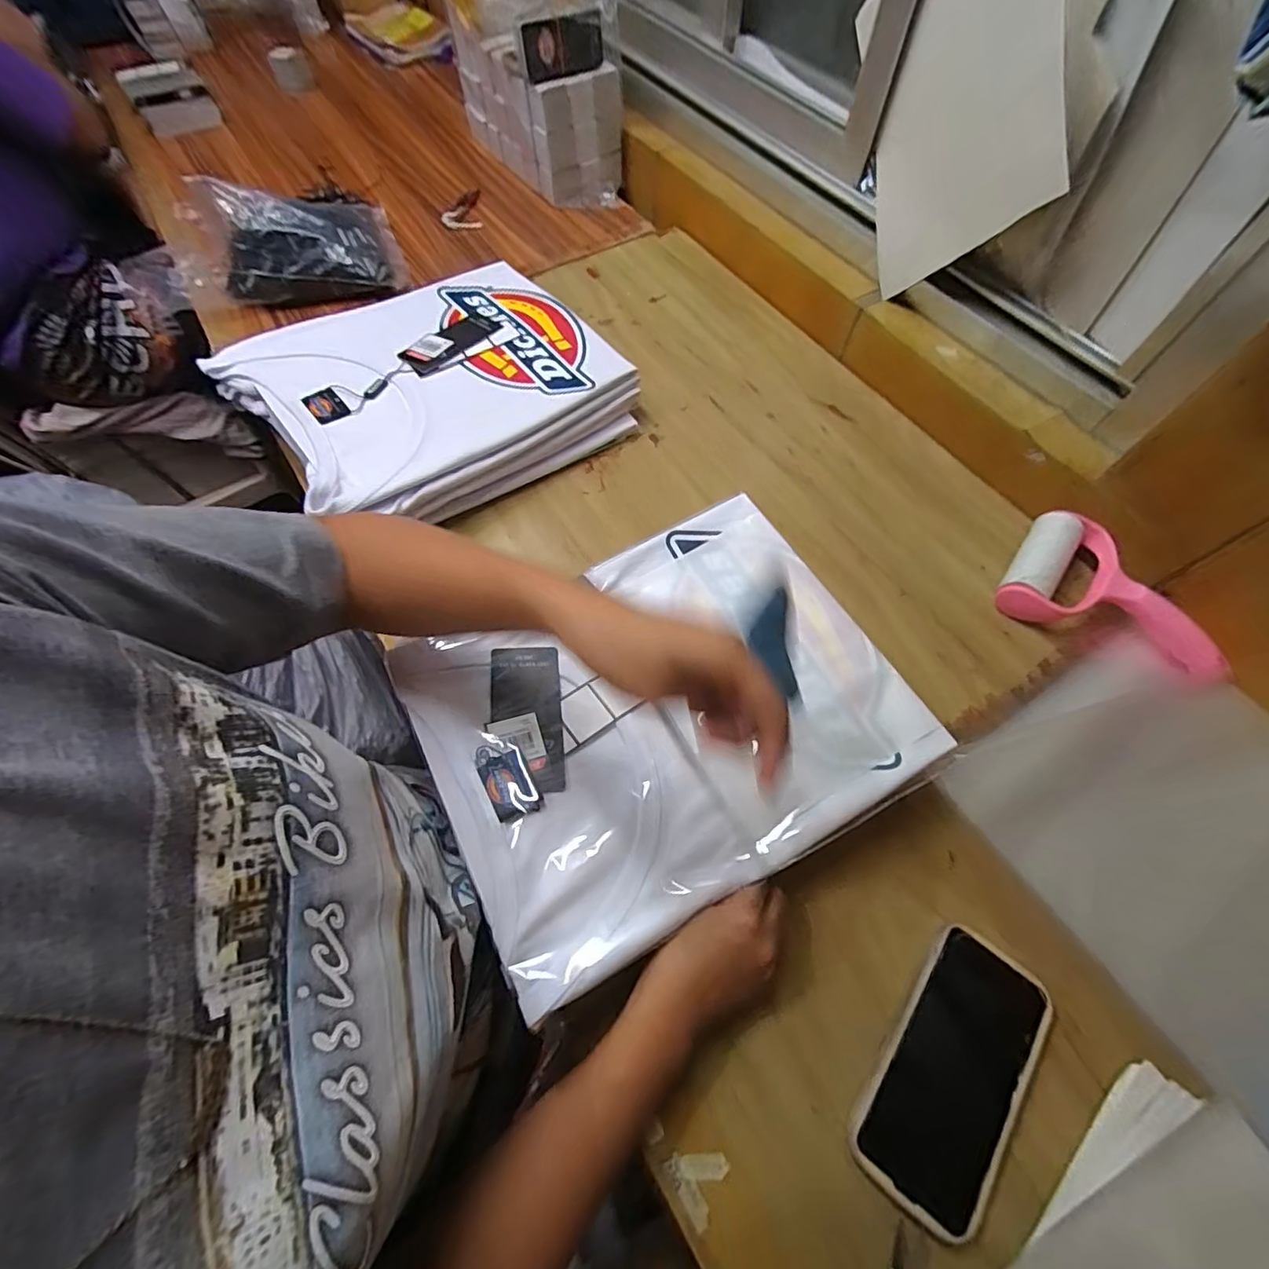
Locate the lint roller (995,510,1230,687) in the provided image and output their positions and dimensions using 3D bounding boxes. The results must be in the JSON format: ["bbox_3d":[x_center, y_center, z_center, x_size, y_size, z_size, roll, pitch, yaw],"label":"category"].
[{"bbox_3d":[0.433,-0.028,0.486,0.179,0.042,0.115,34,68,16],"label":"lint roller"}]

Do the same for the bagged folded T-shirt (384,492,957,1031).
[{"bbox_3d":[0.016,0.049,0.393,0.315,0.030,0.263,-27,66,-13],"label":"bagged folded T-shirt"}]

